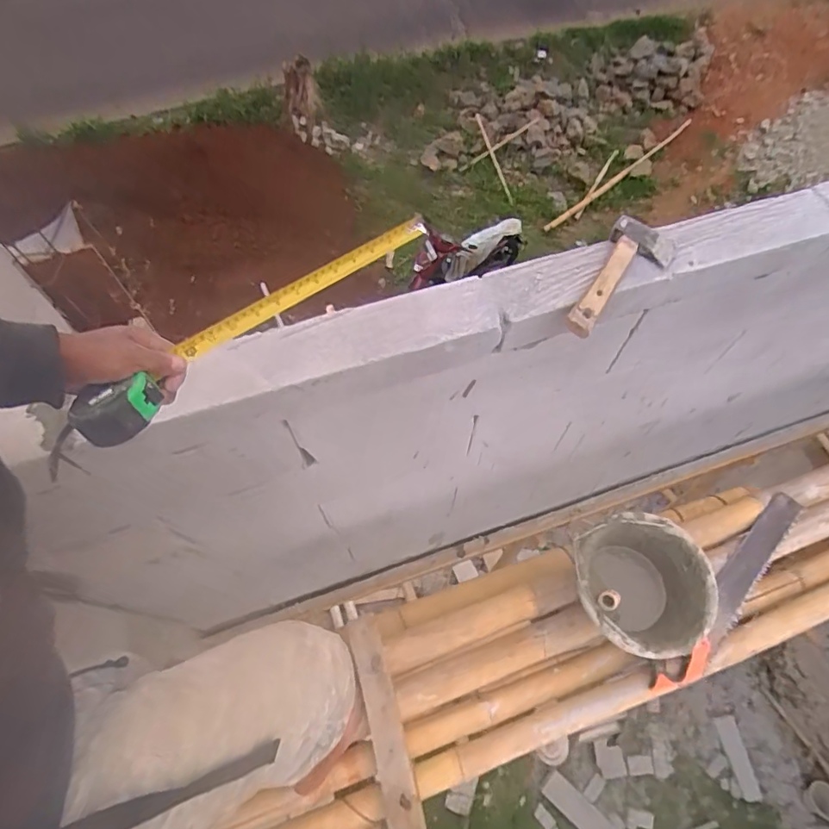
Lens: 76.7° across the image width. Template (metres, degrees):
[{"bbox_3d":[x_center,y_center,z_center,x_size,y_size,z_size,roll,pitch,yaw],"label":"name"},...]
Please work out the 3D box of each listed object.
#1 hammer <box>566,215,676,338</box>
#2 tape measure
[{"bbox_3d":[0.307,-0.201,0.765,0.098,0.047,0.234,28,65,13],"label":"hammer"},{"bbox_3d":[-0.159,-0.109,0.566,0.062,0.046,0.420,41,64,19],"label":"tape measure"}]

